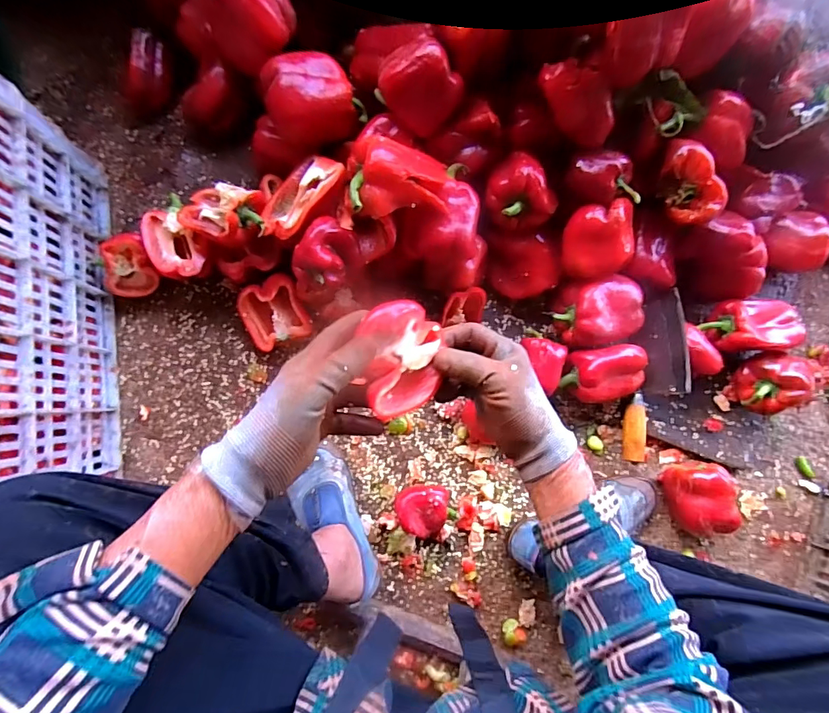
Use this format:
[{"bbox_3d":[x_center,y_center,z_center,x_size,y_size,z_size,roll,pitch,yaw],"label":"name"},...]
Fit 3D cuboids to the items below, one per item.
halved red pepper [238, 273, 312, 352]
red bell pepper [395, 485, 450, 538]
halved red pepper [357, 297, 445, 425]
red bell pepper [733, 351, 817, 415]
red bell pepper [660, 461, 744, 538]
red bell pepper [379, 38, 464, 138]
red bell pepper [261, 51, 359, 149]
[{"bbox_3d":[-0.199,-0.062,0.647,0.092,0.028,0.092,-23,102,17],"label":"halved red pepper"},{"bbox_3d":[0.010,0.217,0.640,0.080,0.058,0.079,18,84,-3],"label":"red bell pepper"},{"bbox_3d":[-0.007,0.002,0.376,0.063,0.040,0.093,-3,86,-5],"label":"halved red pepper"},{"bbox_3d":[0.533,0.039,0.675,0.081,0.071,0.090,2,85,-5],"label":"red bell pepper"},{"bbox_3d":[0.413,0.207,0.670,0.084,0.091,0.101,4,85,-5],"label":"red bell pepper"},{"bbox_3d":[0.003,-0.317,0.532,0.095,0.060,0.074,41,83,-1],"label":"red bell pepper"},{"bbox_3d":[-0.133,-0.325,0.577,0.110,0.087,0.091,-17,87,-6],"label":"red bell pepper"}]

